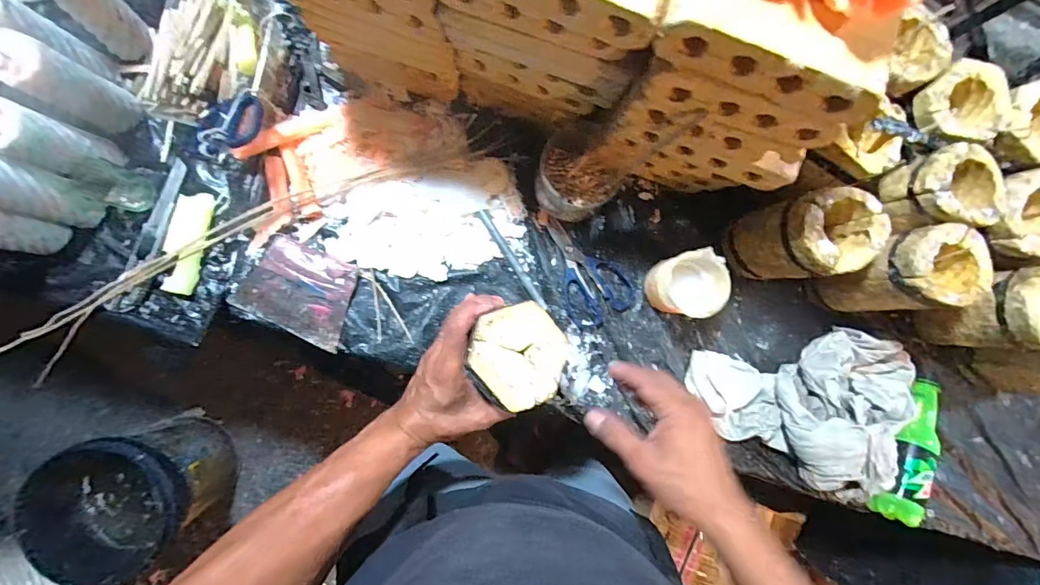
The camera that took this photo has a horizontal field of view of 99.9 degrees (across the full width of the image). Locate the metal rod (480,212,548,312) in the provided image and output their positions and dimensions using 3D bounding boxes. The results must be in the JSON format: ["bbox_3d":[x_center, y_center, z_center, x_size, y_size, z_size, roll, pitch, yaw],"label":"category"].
[{"bbox_3d":[-0.010,-0.041,0.569,0.012,0.011,0.148,-33,90,-6],"label":"metal rod"}]

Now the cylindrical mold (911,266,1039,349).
[{"bbox_3d":[0.569,0.020,0.522,0.080,0.135,0.087,0,87,-5],"label":"cylindrical mold"}]

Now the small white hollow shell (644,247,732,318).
[{"bbox_3d":[0.202,-0.008,0.544,0.068,0.098,0.075,-5,87,-5],"label":"small white hollow shell"}]

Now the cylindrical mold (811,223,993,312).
[{"bbox_3d":[0.440,-0.023,0.520,0.094,0.138,0.088,-14,88,-5],"label":"cylindrical mold"}]

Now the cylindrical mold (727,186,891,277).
[{"bbox_3d":[0.325,-0.062,0.522,0.090,0.165,0.084,0,87,-5],"label":"cylindrical mold"}]

